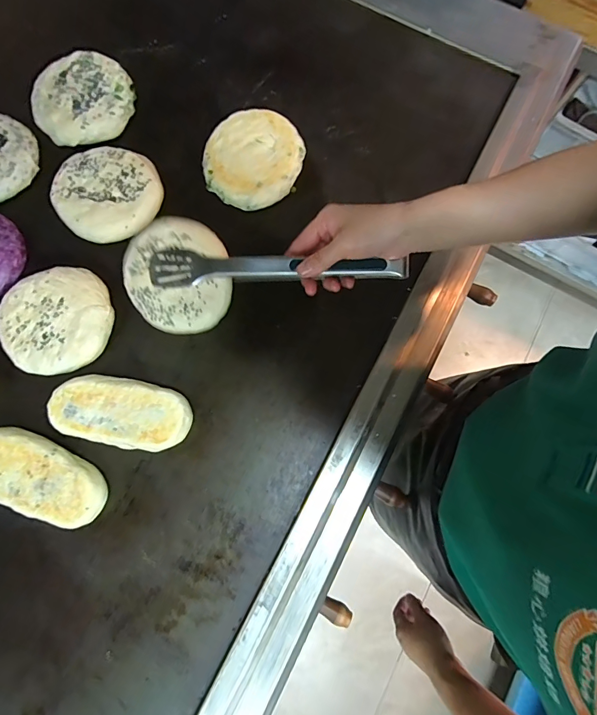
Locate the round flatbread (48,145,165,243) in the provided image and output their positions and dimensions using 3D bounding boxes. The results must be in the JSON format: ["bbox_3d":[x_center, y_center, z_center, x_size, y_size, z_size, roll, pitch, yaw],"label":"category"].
[{"bbox_3d":[-0.228,-0.194,0.462,0.121,0.027,0.113,0,80,-1],"label":"round flatbread"}]

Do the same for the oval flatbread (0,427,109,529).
[{"bbox_3d":[-0.268,0.122,0.398,0.143,0.029,0.067,23,80,4],"label":"oval flatbread"}]

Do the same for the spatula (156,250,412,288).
[{"bbox_3d":[-0.025,-0.095,0.411,0.275,0.023,0.035,2,79,6],"label":"spatula"}]

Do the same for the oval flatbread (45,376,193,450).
[{"bbox_3d":[-0.186,0.059,0.410,0.141,0.029,0.069,13,80,2],"label":"oval flatbread"}]

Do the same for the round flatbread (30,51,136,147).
[{"bbox_3d":[-0.272,-0.323,0.485,0.115,0.029,0.117,0,80,-1],"label":"round flatbread"}]

